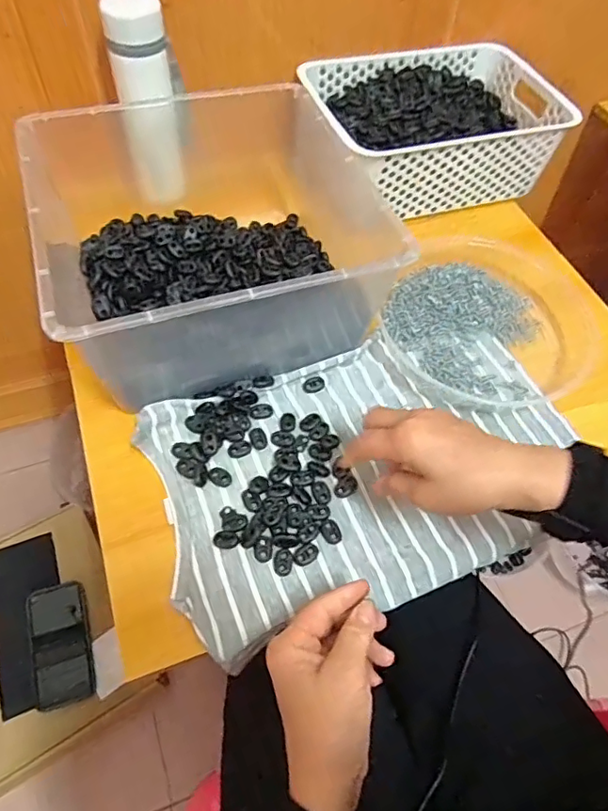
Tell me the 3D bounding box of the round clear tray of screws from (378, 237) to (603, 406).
[{"bbox_3d":[0.194,-0.091,0.592,0.227,0.040,0.225,32,61,15],"label":"round clear tray of screws"}]

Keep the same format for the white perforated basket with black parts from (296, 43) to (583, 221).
[{"bbox_3d":[0.161,-0.359,0.702,0.298,0.100,0.199,-16,60,-14],"label":"white perforated basket with black parts"}]

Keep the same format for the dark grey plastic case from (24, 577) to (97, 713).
[{"bbox_3d":[-0.360,0.352,0.803,0.082,0.007,0.167,-4,59,-32],"label":"dark grey plastic case"}]

